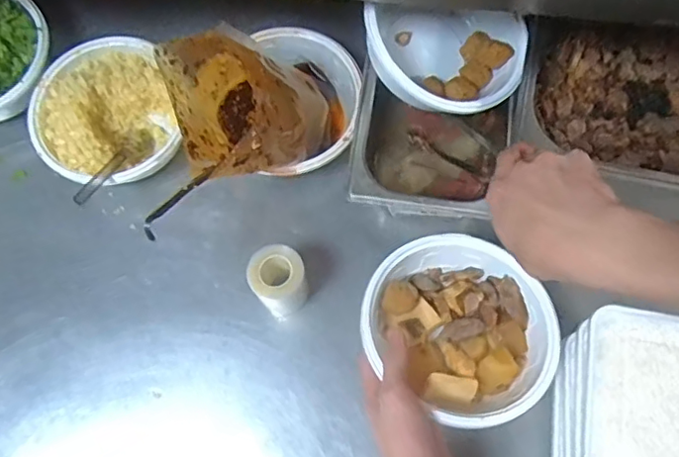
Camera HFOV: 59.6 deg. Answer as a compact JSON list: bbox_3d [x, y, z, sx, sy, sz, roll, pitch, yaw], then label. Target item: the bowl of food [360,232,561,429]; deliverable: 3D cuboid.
[{"bbox_3d":[0.107,0.090,0.535,0.164,0.064,0.163,-1,72,2],"label":"bowl of food"}]

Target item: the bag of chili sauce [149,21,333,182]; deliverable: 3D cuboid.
[{"bbox_3d":[-0.081,-0.120,0.573,0.143,0.142,0.142,-19,73,-4],"label":"bag of chili sauce"}]

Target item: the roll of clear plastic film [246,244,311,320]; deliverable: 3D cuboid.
[{"bbox_3d":[-0.058,0.053,0.589,0.053,0.092,0.050,-1,72,2],"label":"roll of clear plastic film"}]

